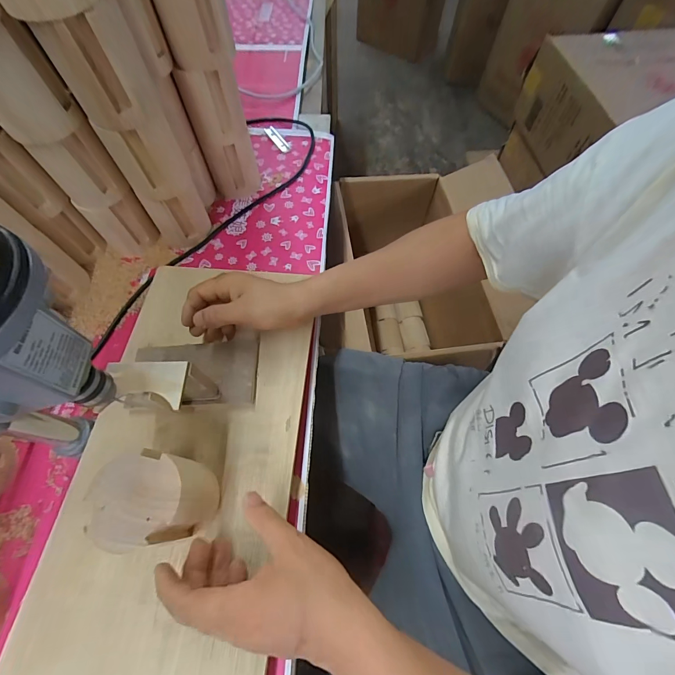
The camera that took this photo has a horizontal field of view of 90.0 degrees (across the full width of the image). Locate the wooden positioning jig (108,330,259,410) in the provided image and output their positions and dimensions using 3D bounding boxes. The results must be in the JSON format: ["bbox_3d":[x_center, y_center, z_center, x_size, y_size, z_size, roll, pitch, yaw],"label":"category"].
[{"bbox_3d":[-0.167,0.034,0.381,0.145,0.099,0.113,-12,64,-6],"label":"wooden positioning jig"}]

